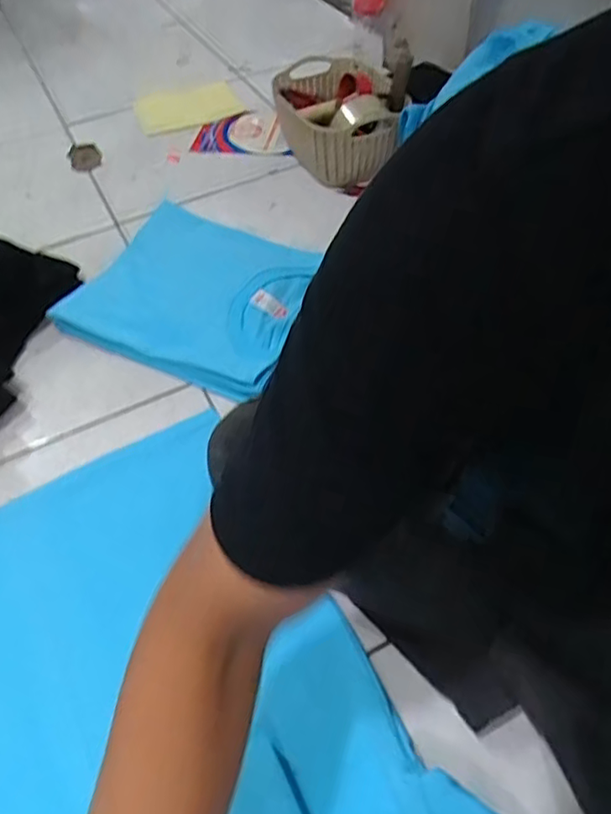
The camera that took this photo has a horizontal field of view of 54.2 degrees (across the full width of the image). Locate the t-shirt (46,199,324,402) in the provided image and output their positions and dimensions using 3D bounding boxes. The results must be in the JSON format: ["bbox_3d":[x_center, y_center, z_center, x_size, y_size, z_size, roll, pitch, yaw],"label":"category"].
[{"bbox_3d":[-0.149,-0.164,0.855,0.328,0.040,0.273,20,57,20],"label":"t-shirt"}]

